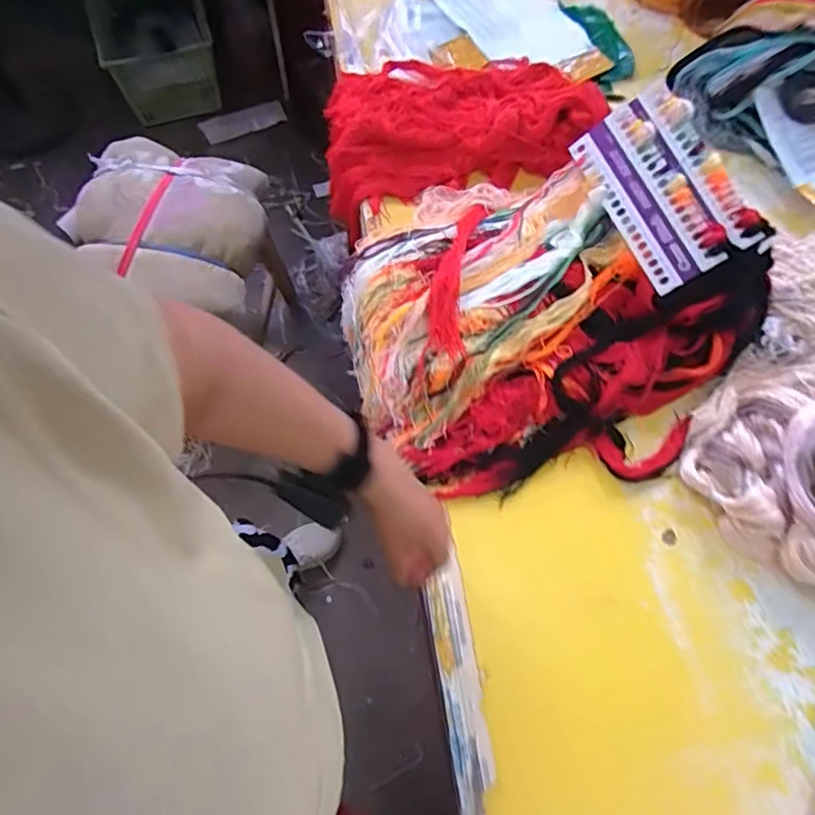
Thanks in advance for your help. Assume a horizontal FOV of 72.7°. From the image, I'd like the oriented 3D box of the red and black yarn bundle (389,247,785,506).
[{"bbox_3d":[0.257,-0.017,0.683,0.508,0.125,0.200,-25,72,-12],"label":"red and black yarn bundle"}]

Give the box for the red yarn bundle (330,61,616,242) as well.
[{"bbox_3d":[0.082,-0.469,0.881,0.431,0.113,0.265,-12,70,-7],"label":"red yarn bundle"}]

